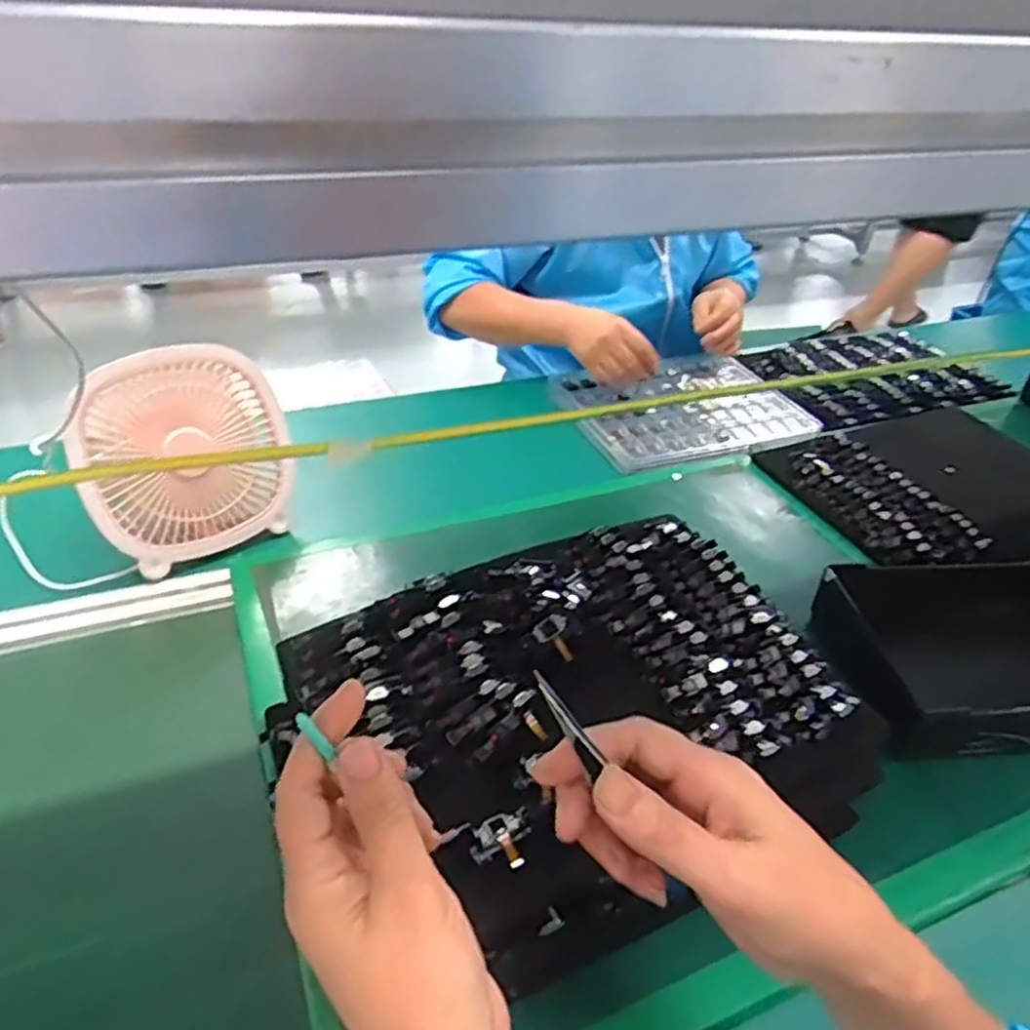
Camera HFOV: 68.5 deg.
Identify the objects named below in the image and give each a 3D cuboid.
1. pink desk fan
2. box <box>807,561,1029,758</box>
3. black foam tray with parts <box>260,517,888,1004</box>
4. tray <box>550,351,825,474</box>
[{"bbox_3d":[-0.318,-0.057,0.728,0.184,0.188,0.069,-23,16,-31],"label":"pink desk fan"},{"bbox_3d":[0.371,0.103,0.588,0.250,0.057,0.153,2,37,-3],"label":"box"},{"bbox_3d":[0.038,0.132,0.506,0.348,0.080,0.267,-17,42,-26],"label":"black foam tray with parts"},{"bbox_3d":[0.219,-0.146,1.002,0.294,0.031,0.262,-8,39,-16],"label":"tray"}]

